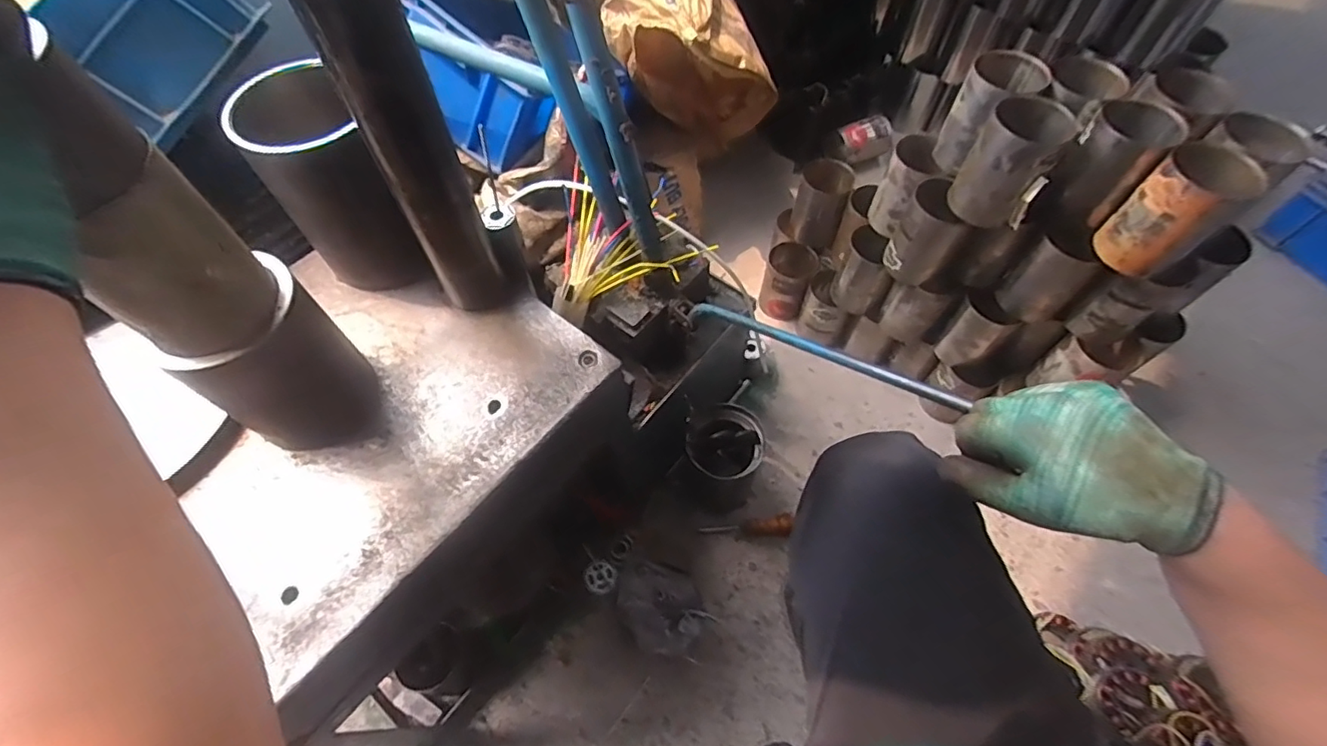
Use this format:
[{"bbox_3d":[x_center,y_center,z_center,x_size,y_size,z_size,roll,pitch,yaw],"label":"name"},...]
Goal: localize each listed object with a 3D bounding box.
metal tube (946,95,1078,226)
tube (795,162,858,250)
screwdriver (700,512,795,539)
[{"bbox_3d":[0.438,-0.267,0.723,0.092,0.131,0.099,0,59,1],"label":"metal tube"},{"bbox_3d":[0.289,-0.309,1.047,0.090,0.128,0.086,17,61,11],"label":"tube"},{"bbox_3d":[0.138,0.256,0.916,0.160,0.026,0.034,-7,59,-3],"label":"screwdriver"}]

